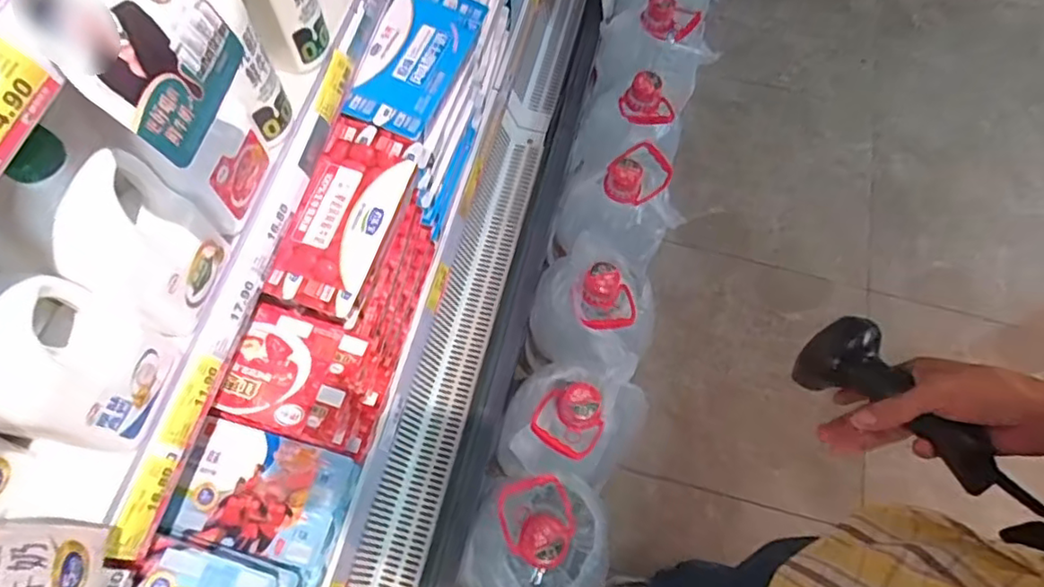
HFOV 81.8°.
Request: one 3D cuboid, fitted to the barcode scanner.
[{"bbox_3d":[0.297,0.087,0.480,0.051,0.057,0.155,-27,49,-14],"label":"barcode scanner"}]

